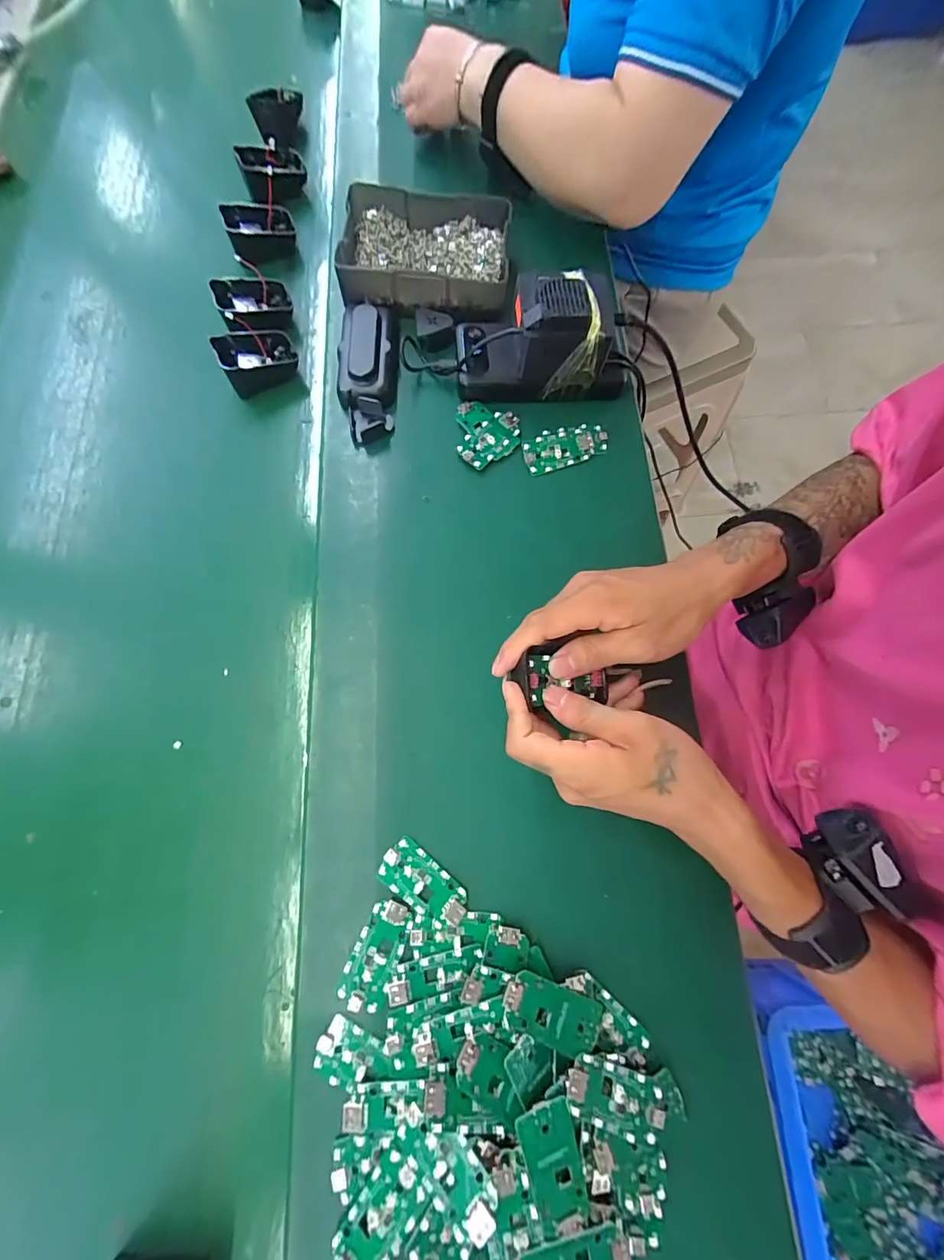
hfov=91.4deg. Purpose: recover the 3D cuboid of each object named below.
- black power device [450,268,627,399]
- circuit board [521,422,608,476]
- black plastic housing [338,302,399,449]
[{"bbox_3d":[0.063,-0.260,0.404,0.151,0.075,0.073,-2,73,0],"label":"black power device"},{"bbox_3d":[0.086,-0.170,0.420,0.083,0.009,0.037,-17,74,-5],"label":"circuit board"},{"bbox_3d":[-0.096,-0.244,0.424,0.052,0.031,0.150,-3,73,0],"label":"black plastic housing"}]

